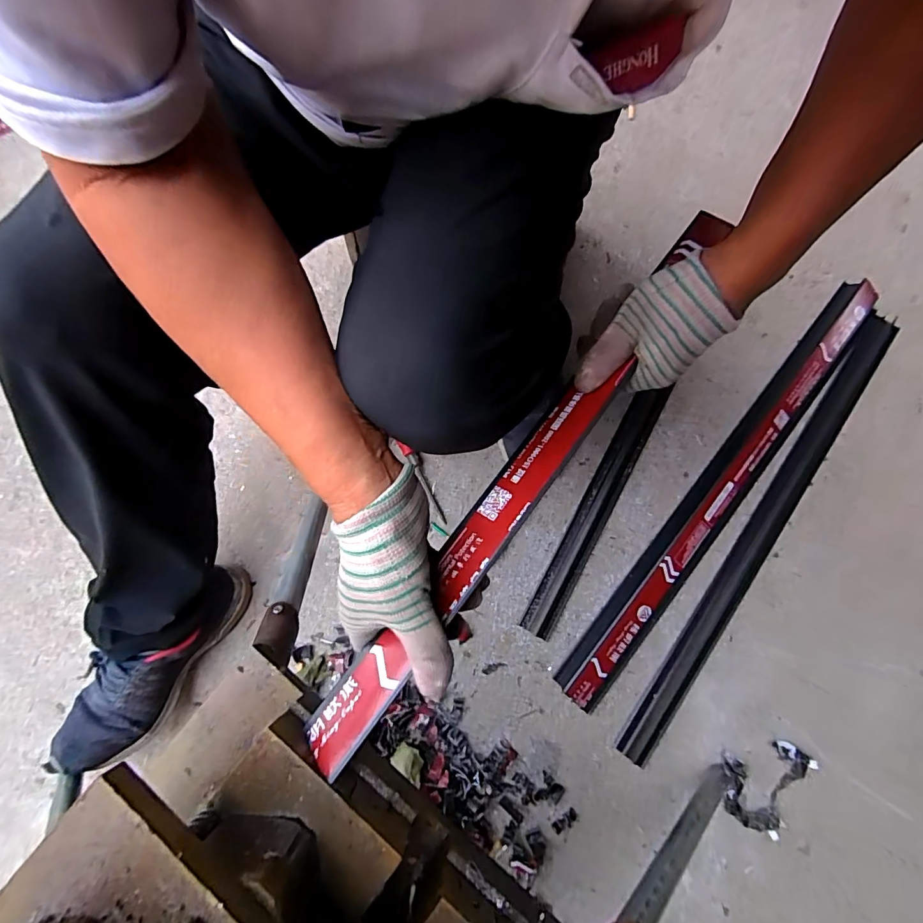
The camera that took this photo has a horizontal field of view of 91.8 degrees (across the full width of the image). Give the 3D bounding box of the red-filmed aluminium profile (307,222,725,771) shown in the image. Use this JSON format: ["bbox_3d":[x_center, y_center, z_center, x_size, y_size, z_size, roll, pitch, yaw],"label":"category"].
[{"bbox_3d":[0.067,-0.014,0.346,0.035,0.023,0.522,36,76,8],"label":"red-filmed aluminium profile"}]

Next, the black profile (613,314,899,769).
[{"bbox_3d":[0.453,0.077,0.655,0.057,0.018,0.779,36,82,8],"label":"black profile"}]

